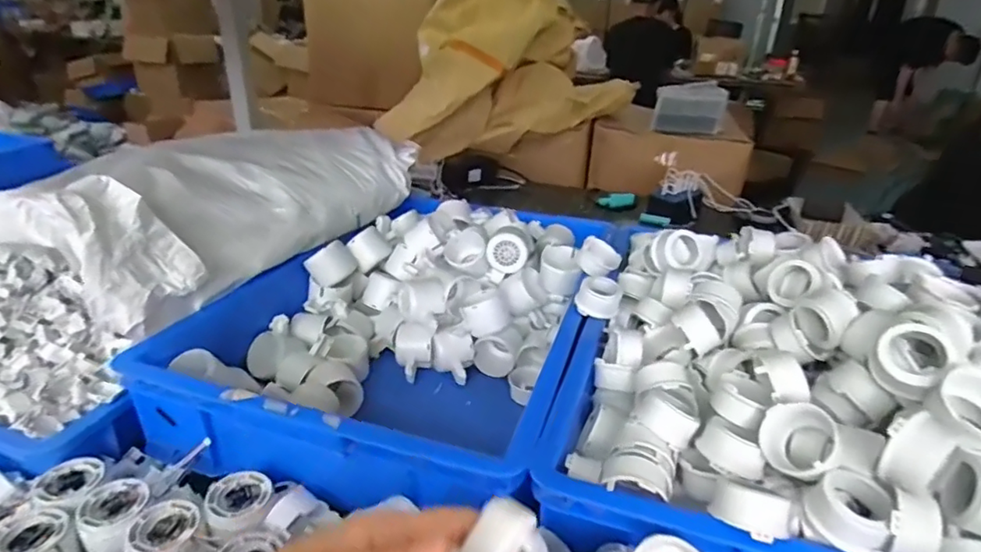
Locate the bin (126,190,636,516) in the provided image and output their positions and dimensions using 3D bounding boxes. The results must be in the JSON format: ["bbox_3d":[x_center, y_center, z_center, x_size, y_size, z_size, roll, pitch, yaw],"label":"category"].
[{"bbox_3d":[-0.084,0.056,0.745,0.414,0.142,0.552,10,29,16],"label":"bin"}]

